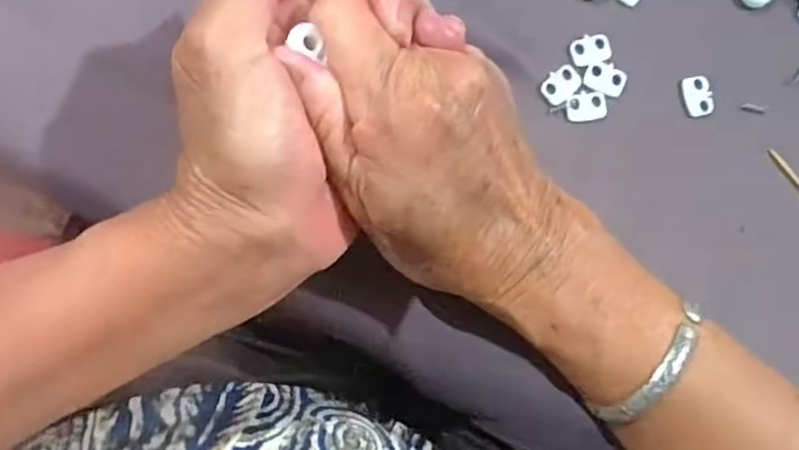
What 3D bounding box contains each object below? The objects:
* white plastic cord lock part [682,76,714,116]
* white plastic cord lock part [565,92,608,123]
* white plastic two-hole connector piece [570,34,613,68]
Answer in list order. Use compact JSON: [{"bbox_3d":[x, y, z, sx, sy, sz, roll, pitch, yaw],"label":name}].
[{"bbox_3d":[0.136,-0.059,0.293,0.013,0.004,0.018,-9,87,-8],"label":"white plastic cord lock part"},{"bbox_3d":[0.084,-0.053,0.286,0.019,0.004,0.013,-8,87,-8],"label":"white plastic cord lock part"},{"bbox_3d":[0.086,-0.079,0.288,0.018,0.004,0.013,-13,87,-8],"label":"white plastic two-hole connector piece"}]

